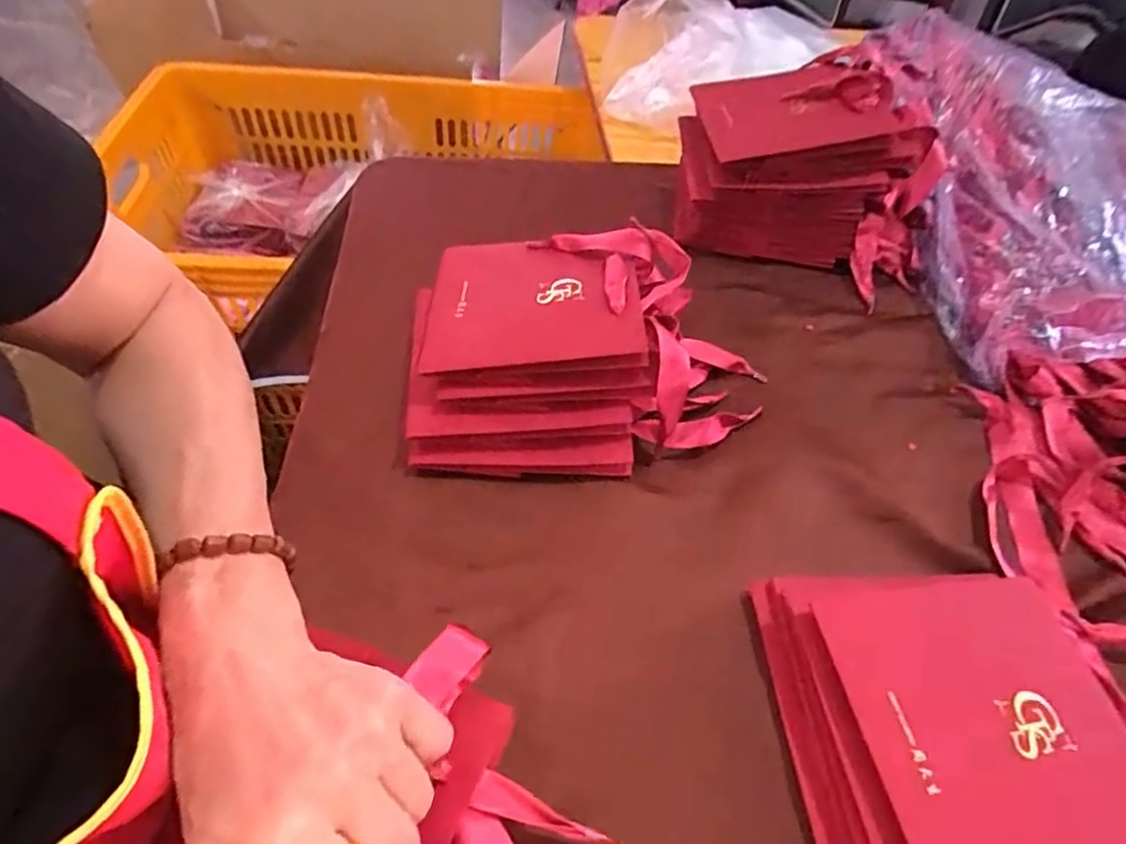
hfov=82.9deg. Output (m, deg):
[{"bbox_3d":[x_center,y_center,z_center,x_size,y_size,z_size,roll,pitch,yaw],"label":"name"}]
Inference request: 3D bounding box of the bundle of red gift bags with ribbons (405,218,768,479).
[{"bbox_3d":[0.018,-0.052,0.427,0.231,0.076,0.171,3,52,-3],"label":"bundle of red gift bags with ribbons"}]

